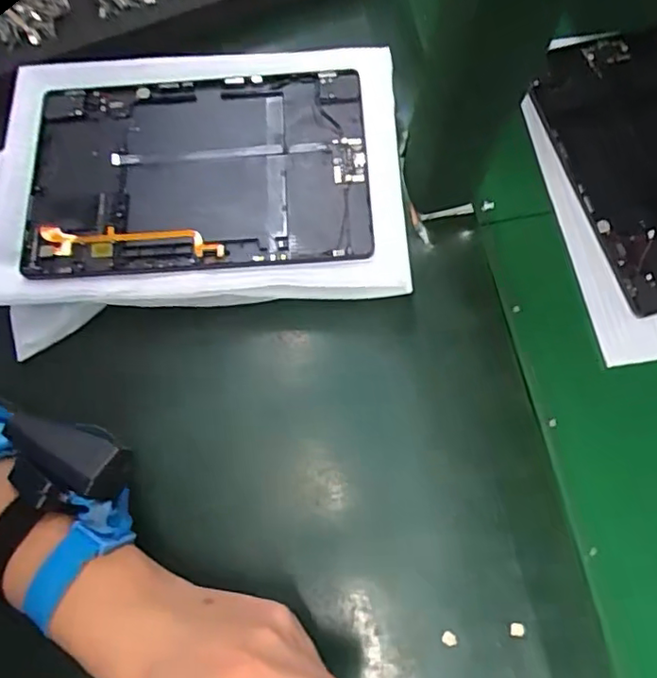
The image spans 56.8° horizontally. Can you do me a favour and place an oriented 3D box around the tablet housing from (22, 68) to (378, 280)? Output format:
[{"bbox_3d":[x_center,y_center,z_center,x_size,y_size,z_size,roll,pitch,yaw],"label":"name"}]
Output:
[{"bbox_3d":[-0.095,-0.125,0.447,0.247,0.010,0.170,-4,66,2],"label":"tablet housing"}]

